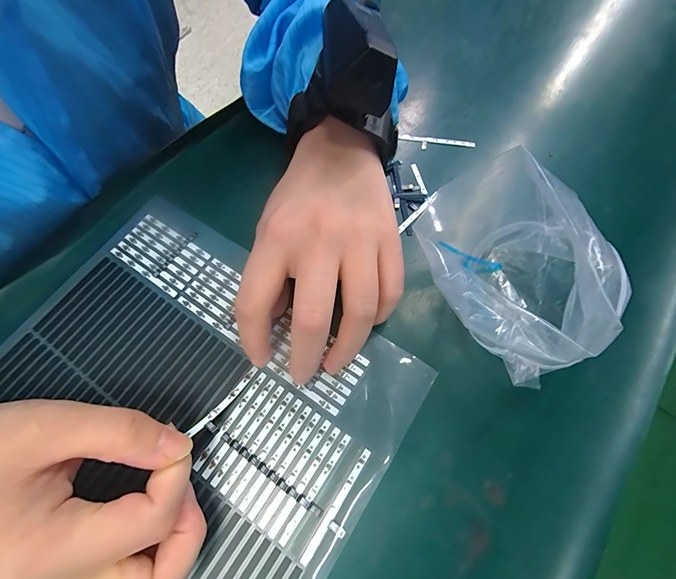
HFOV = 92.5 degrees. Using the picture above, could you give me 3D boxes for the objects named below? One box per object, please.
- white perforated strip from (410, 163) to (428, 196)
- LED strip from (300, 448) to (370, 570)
[{"bbox_3d":[0.060,-0.083,0.241,0.004,0.004,0.029,-13,70,-4],"label":"white perforated strip"},{"bbox_3d":[-0.001,0.110,0.165,0.004,0.004,0.060,32,73,12],"label":"LED strip"}]

